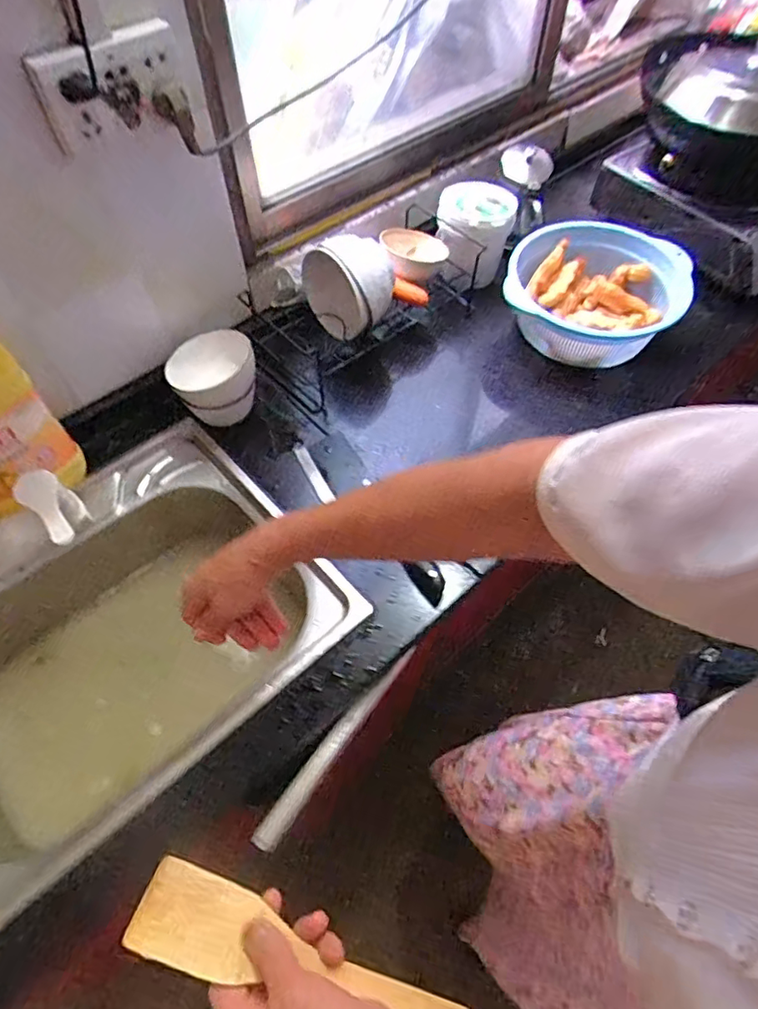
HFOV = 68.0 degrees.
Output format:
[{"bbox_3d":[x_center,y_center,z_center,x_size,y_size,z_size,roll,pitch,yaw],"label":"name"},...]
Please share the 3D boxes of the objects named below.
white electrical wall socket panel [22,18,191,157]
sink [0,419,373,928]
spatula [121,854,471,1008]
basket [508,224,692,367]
[{"bbox_3d":[-0.261,-0.415,0.559,0.142,0.080,0.029,-34,63,-19],"label":"white electrical wall socket panel"},{"bbox_3d":[-0.336,0.193,0.748,0.523,0.190,0.409,-36,64,-21],"label":"sink"},{"bbox_3d":[-0.050,0.307,0.378,0.233,0.013,0.052,19,59,3],"label":"spatula"},{"bbox_3d":[0.340,-0.332,0.903,0.266,0.113,0.253,0,57,0],"label":"basket"}]

